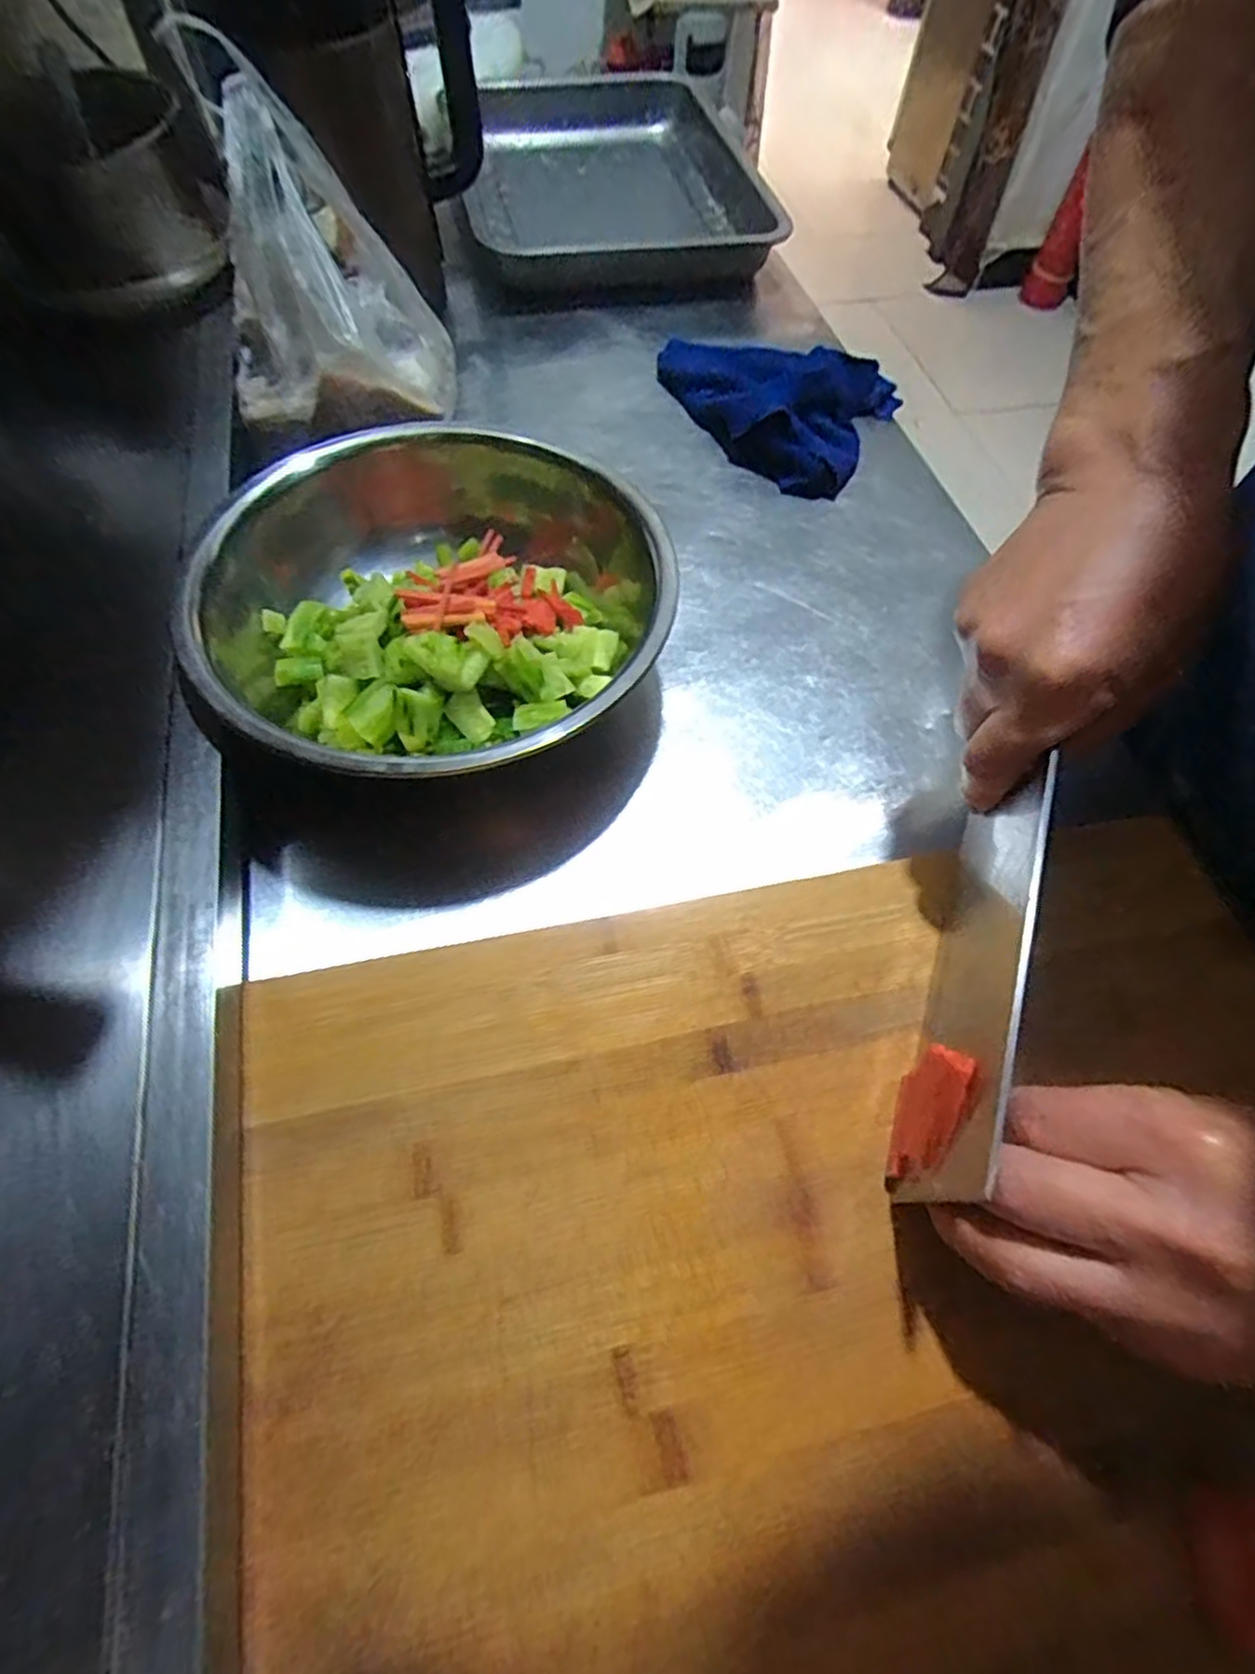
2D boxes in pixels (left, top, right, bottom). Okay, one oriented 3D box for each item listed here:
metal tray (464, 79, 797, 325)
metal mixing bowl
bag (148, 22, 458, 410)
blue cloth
[{"bbox_3d":[-0.015,-0.671,0.747,0.284,0.065,0.435,-3,58,-4],"label":"metal tray"},{"bbox_3d":[-0.105,-0.124,0.411,0.247,0.074,0.248,1,58,-1],"label":"metal mixing bowl"},{"bbox_3d":[-0.202,-0.388,0.465,0.148,0.140,0.212,-12,62,-9],"label":"bag"},{"bbox_3d":[0.103,-0.354,0.578,0.187,0.051,0.157,25,61,13],"label":"blue cloth"}]

